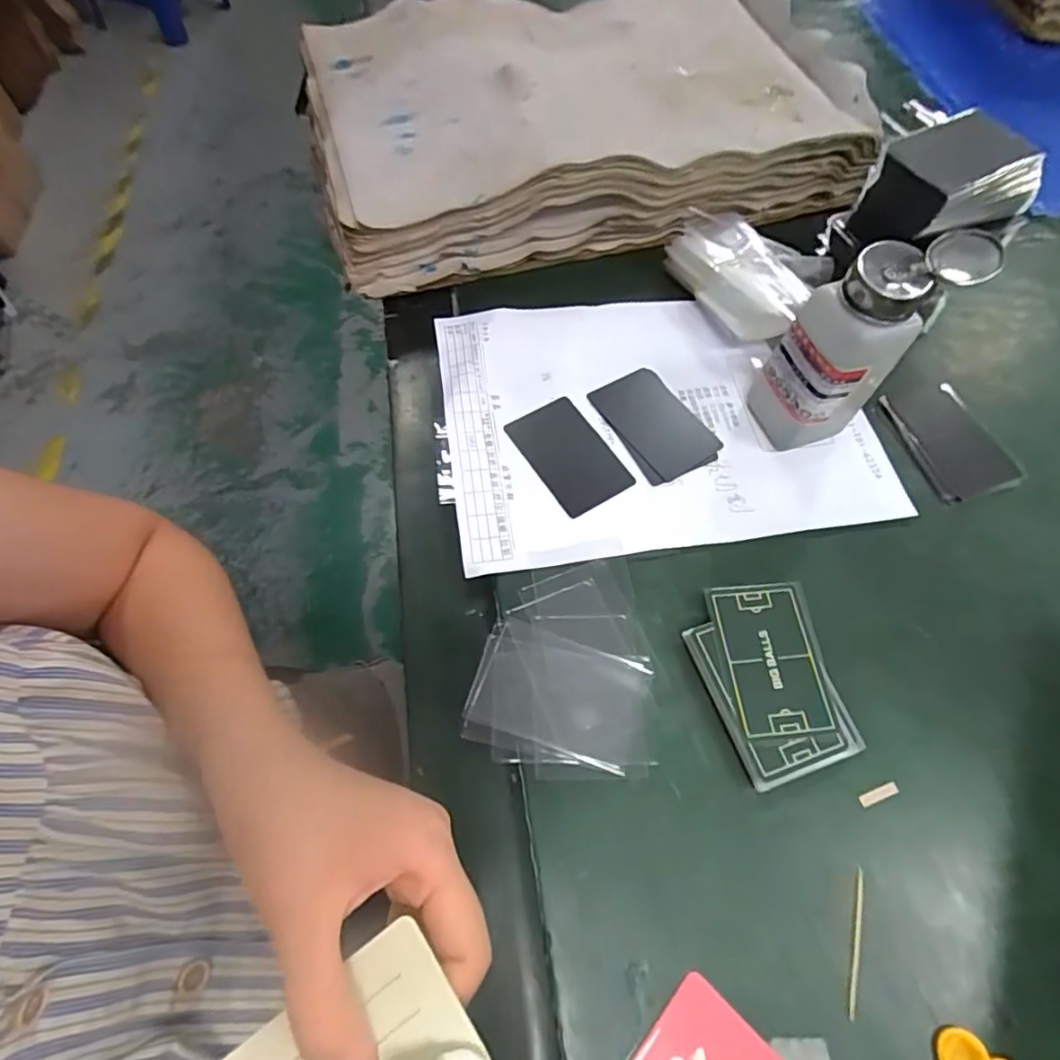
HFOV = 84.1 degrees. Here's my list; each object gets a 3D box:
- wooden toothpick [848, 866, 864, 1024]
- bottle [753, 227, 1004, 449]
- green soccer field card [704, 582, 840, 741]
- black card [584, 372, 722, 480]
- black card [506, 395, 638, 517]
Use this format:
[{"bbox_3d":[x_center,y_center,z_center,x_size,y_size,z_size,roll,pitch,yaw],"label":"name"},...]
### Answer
[{"bbox_3d":[0.154,0.194,0.276,0.004,0.004,0.060,17,64,6],"label":"wooden toothpick"},{"bbox_3d":[0.191,-0.110,0.354,0.071,0.136,0.053,-18,65,-11],"label":"bottle"},{"bbox_3d":[0.134,0.071,0.327,0.057,0.005,0.083,-5,65,-4],"label":"green soccer field card"},{"bbox_3d":[0.087,-0.076,0.413,0.052,0.004,0.087,-33,68,-12],"label":"black card"},{"bbox_3d":[0.026,-0.050,0.390,0.051,0.004,0.082,-30,68,-16],"label":"black card"}]

